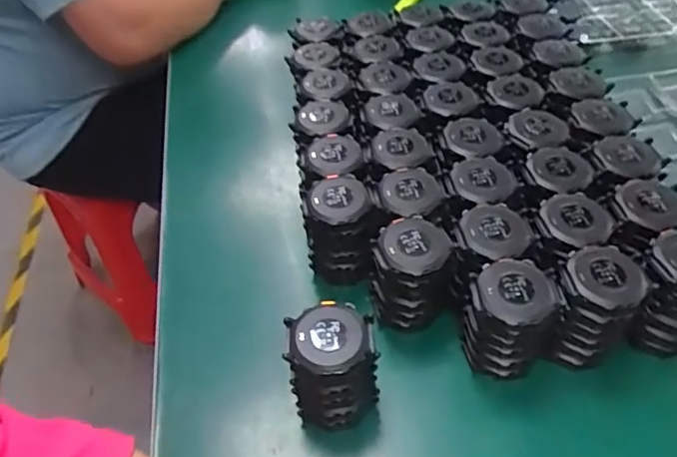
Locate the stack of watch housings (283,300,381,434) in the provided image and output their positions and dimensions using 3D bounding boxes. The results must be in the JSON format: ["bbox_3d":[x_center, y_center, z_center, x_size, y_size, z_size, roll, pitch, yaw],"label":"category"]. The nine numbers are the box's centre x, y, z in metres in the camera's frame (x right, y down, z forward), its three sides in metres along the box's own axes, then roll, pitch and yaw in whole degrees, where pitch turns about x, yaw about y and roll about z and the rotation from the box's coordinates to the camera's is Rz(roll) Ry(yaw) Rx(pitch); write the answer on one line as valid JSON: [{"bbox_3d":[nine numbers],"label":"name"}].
[{"bbox_3d":[-0.003,0.093,0.363,0.054,0.086,0.049,-10,49,-4],"label":"stack of watch housings"}]

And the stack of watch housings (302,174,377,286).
[{"bbox_3d":[0.002,0.003,0.443,0.051,0.083,0.048,-1,49,4],"label":"stack of watch housings"}]

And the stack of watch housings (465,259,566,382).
[{"bbox_3d":[0.114,0.063,0.378,0.055,0.081,0.046,9,50,12],"label":"stack of watch housings"}]

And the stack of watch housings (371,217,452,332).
[{"bbox_3d":[0.055,0.035,0.410,0.057,0.080,0.050,2,49,6],"label":"stack of watch housings"}]

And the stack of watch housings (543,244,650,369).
[{"bbox_3d":[0.172,0.056,0.382,0.057,0.078,0.055,4,49,7],"label":"stack of watch housings"}]

